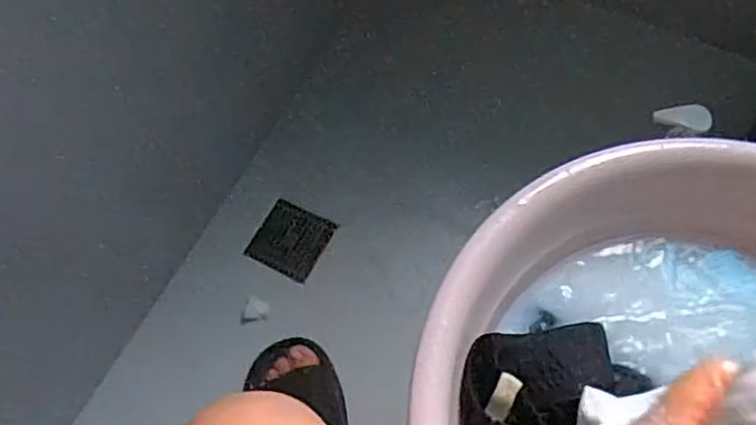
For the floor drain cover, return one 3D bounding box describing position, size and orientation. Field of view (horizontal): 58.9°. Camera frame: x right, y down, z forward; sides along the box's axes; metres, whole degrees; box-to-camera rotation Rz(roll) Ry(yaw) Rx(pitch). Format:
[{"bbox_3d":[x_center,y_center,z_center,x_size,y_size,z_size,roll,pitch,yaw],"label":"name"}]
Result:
[{"bbox_3d":[-0.119,0.037,0.922,0.094,0.012,0.099,25,69,13],"label":"floor drain cover"}]

